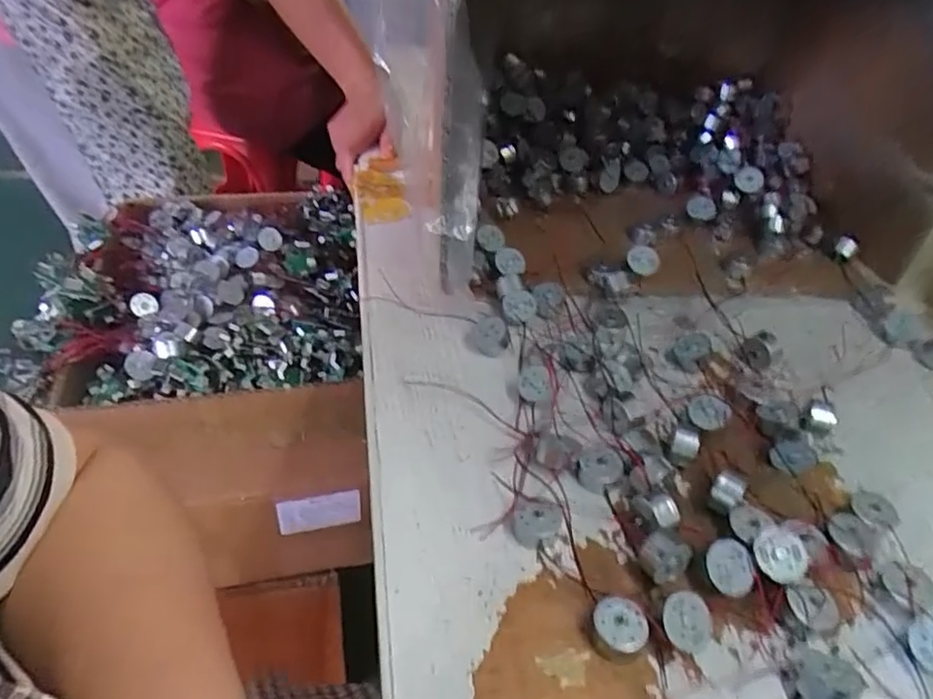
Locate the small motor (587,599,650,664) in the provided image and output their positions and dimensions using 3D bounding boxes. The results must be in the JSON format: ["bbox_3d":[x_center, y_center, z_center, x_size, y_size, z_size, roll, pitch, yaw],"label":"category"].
[{"bbox_3d":[0.068,0.125,0.273,0.023,0.016,0.021,2,42,-2],"label":"small motor"}]

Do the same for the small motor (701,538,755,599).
[{"bbox_3d":[0.124,0.104,0.292,0.025,0.008,0.025,2,68,-6],"label":"small motor"}]

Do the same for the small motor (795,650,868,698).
[{"bbox_3d":[0.154,0.141,0.259,0.023,0.016,0.025,2,42,-2],"label":"small motor"}]

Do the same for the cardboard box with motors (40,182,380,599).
[{"bbox_3d":[-0.254,0.015,0.694,0.253,0.268,0.367,-4,42,-13],"label":"cardboard box with motors"}]

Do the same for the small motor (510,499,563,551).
[{"bbox_3d":[0.035,0.087,0.310,0.024,0.015,0.020,0,43,-4],"label":"small motor"}]

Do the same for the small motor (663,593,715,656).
[{"bbox_3d":[0.098,0.122,0.272,0.025,0.010,0.025,4,71,-13],"label":"small motor"}]

